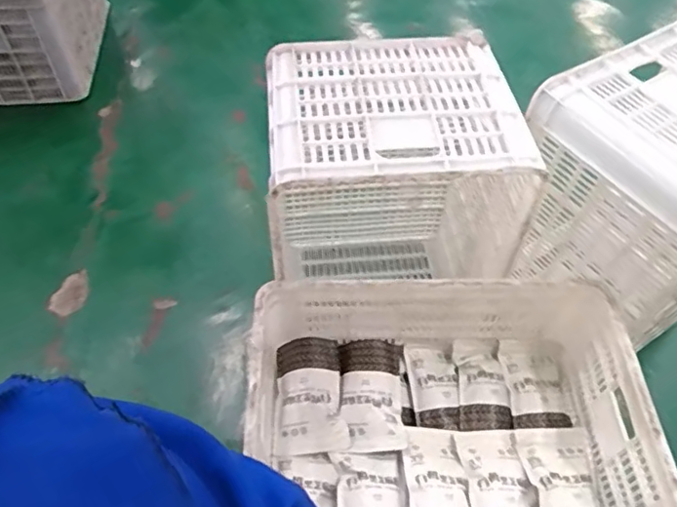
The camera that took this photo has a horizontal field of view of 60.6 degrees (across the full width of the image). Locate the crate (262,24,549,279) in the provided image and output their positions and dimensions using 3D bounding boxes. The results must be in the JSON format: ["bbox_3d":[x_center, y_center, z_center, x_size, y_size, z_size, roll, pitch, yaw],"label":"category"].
[{"bbox_3d":[0.090,-0.077,1.167,0.411,0.584,0.370,-2,53,-3],"label":"crate"}]

